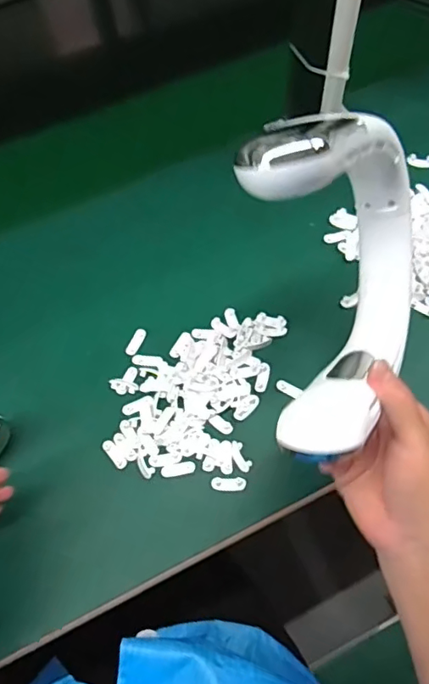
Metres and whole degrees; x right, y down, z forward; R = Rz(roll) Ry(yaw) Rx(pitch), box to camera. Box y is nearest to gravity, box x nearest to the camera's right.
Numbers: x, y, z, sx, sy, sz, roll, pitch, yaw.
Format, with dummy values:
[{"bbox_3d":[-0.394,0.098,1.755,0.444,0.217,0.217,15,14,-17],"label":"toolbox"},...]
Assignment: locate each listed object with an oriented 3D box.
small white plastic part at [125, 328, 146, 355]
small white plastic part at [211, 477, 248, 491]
[{"bbox_3d":[-0.075,0.000,0.504,0.011,0.004,0.029,23,68,12],"label":"small white plastic part"},{"bbox_3d":[0.012,0.118,0.440,0.028,0.004,0.011,-1,65,2],"label":"small white plastic part"}]

